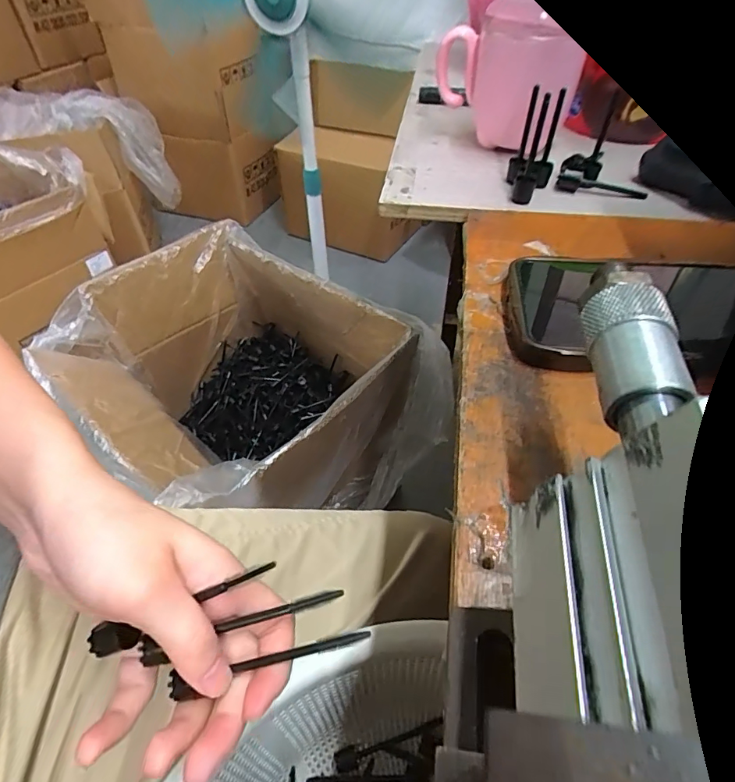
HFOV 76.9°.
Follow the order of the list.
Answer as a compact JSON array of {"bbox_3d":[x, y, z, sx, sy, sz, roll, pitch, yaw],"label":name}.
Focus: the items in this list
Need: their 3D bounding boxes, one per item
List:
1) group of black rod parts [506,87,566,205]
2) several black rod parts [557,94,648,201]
[{"bbox_3d":[0.116,-0.169,0.319,0.030,0.063,0.040,16,50,14],"label":"group of black rod parts"},{"bbox_3d":[0.174,-0.175,0.333,0.062,0.053,0.036,9,49,9],"label":"several black rod parts"}]

